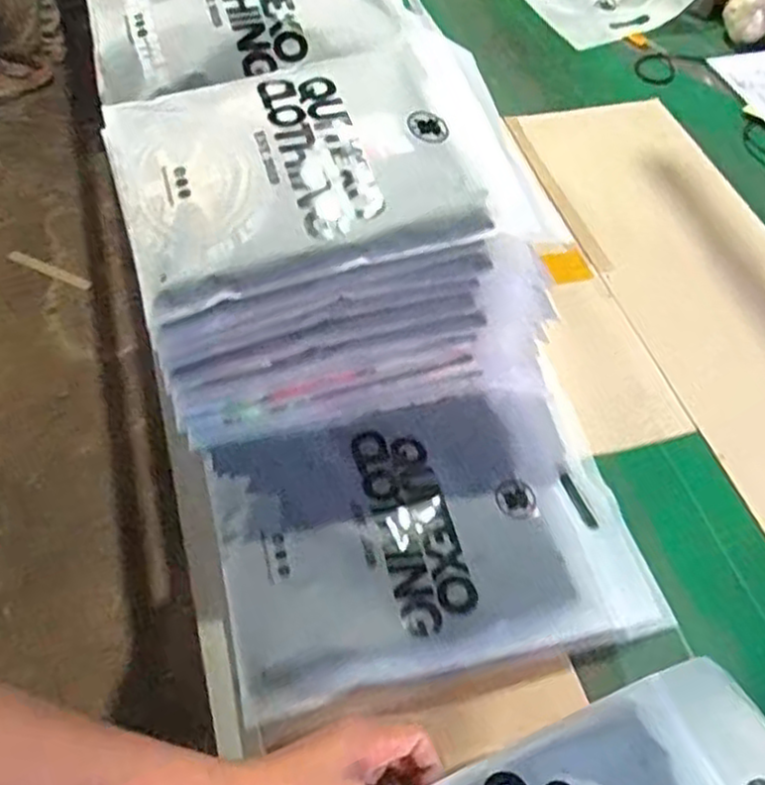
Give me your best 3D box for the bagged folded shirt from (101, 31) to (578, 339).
[{"bbox_3d":[-0.054,-0.206,0.621,0.342,0.032,0.246,-17,59,-9],"label":"bagged folded shirt"}]

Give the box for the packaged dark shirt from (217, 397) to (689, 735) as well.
[{"bbox_3d":[0.047,0.123,0.641,0.361,0.033,0.241,-9,58,-13],"label":"packaged dark shirt"}]

